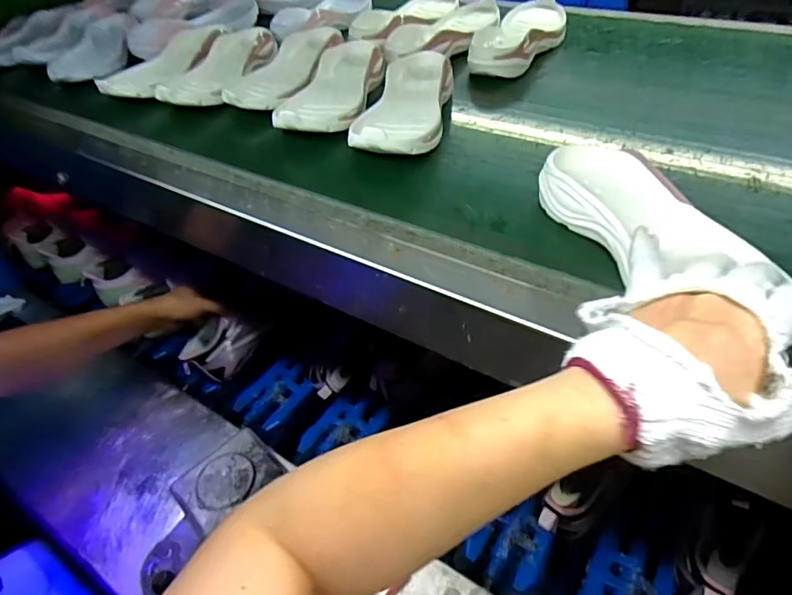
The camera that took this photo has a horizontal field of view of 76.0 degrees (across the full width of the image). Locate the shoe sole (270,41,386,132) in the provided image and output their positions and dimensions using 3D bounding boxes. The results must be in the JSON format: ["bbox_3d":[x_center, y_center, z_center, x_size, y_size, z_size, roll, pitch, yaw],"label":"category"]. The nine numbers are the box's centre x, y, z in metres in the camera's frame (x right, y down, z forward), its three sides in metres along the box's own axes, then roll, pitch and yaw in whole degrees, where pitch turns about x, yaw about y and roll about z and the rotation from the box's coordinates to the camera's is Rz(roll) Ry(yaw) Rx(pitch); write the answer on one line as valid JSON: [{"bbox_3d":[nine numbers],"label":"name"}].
[{"bbox_3d":[-0.073,-0.259,0.628,0.092,0.036,0.230,3,45,10],"label":"shoe sole"}]

